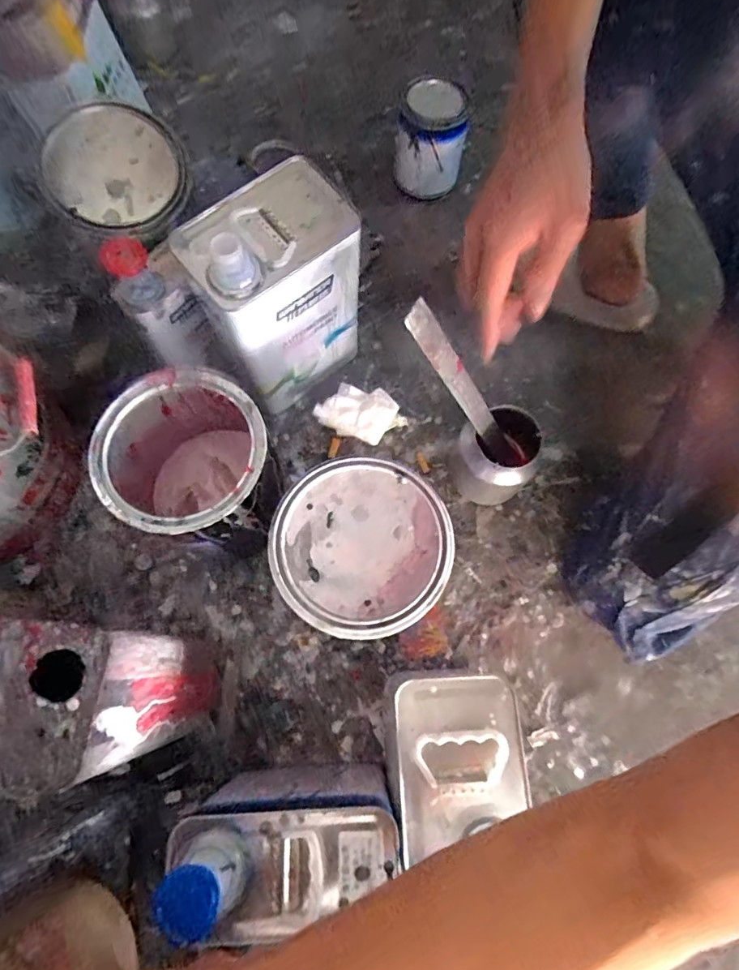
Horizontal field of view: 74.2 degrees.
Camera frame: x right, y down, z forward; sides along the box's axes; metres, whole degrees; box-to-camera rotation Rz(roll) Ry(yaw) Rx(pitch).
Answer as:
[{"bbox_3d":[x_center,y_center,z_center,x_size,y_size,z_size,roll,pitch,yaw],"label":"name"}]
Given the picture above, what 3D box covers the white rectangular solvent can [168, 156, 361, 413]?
[{"bbox_3d":[-0.098,-0.200,0.572,0.159,0.283,0.107,-39,77,-14],"label":"white rectangular solvent can"}]

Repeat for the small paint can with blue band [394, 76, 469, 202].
[{"bbox_3d":[0.094,-0.524,0.763,0.106,0.133,0.126,10,72,1],"label":"small paint can with blue band"}]

